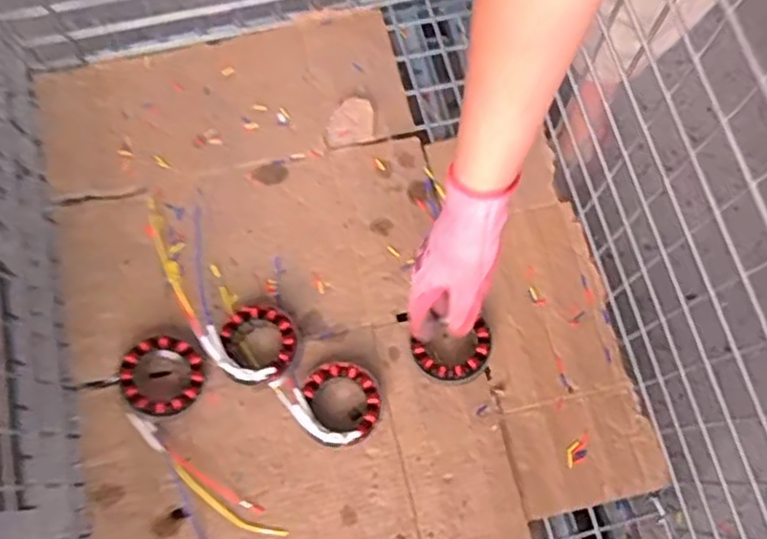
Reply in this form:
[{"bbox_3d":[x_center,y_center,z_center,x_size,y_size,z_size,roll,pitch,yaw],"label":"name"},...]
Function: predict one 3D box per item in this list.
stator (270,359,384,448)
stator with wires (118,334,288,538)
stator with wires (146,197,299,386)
[{"bbox_3d":[-0.049,0.134,0.719,0.090,0.044,0.098,-39,79,-12],"label":"stator"},{"bbox_3d":[-0.193,0.178,0.696,0.091,0.049,0.240,-31,77,-10],"label":"stator with wires"},{"bbox_3d":[-0.189,0.016,0.745,0.087,0.049,0.255,-40,79,-12],"label":"stator with wires"}]

